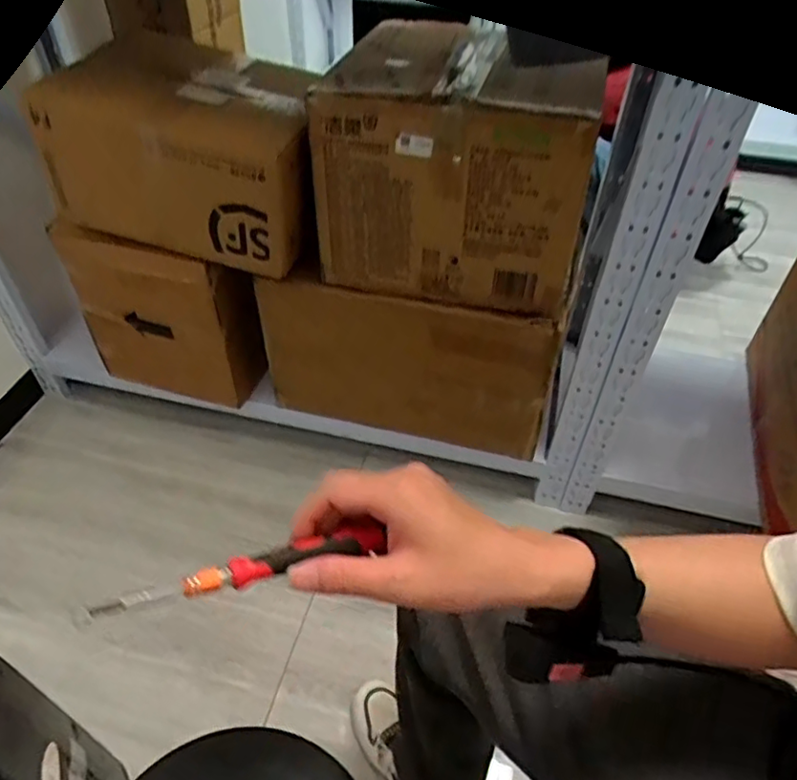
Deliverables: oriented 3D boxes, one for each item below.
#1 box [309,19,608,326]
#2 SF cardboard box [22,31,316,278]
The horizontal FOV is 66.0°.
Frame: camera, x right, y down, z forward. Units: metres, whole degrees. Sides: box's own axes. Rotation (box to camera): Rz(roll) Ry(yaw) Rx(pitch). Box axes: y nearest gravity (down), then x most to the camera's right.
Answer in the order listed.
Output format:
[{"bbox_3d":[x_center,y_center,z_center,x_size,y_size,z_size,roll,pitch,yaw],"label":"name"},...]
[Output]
[{"bbox_3d":[0.094,-0.317,0.924,0.368,0.302,0.251,18,47,16],"label":"box"},{"bbox_3d":[-0.308,-0.374,0.985,0.405,0.213,0.244,14,46,12],"label":"SF cardboard box"}]

